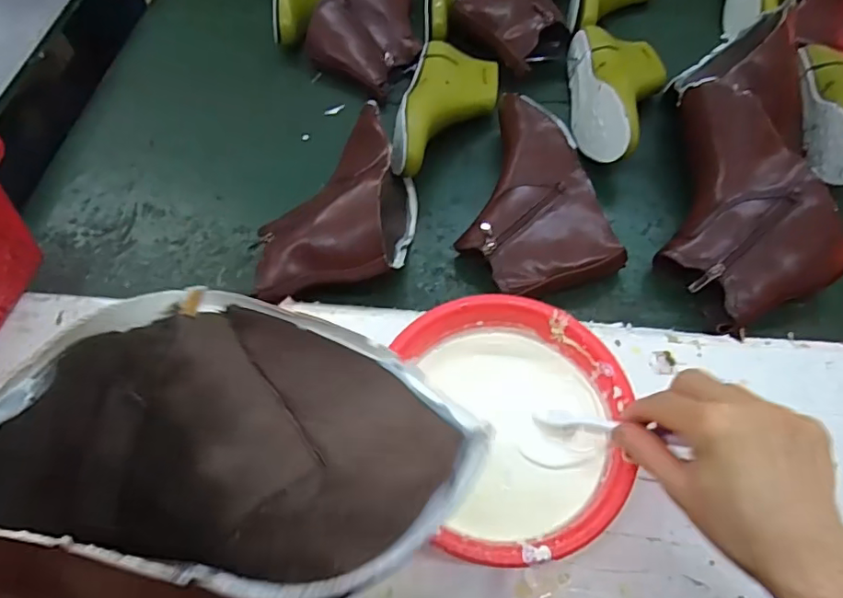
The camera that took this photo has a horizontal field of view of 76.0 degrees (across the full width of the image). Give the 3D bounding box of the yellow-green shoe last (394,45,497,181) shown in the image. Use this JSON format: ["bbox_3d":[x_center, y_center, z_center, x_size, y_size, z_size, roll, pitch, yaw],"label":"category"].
[{"bbox_3d":[0.030,-0.225,0.657,0.108,0.064,0.221,10,61,8],"label":"yellow-green shoe last"}]

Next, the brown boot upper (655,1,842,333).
[{"bbox_3d":[0.343,-0.131,0.564,0.162,0.107,0.344,8,60,7],"label":"brown boot upper"}]

